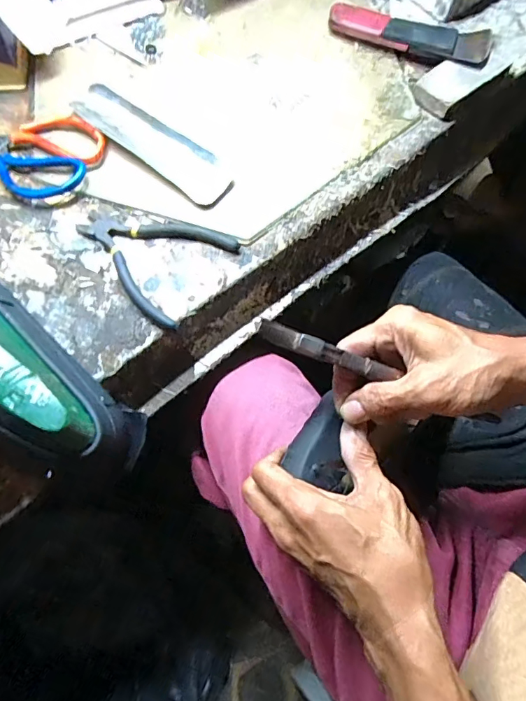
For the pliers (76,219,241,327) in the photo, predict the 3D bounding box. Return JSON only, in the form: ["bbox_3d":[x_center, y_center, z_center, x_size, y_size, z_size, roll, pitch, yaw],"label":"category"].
[{"bbox_3d":[-0.106,-0.092,0.427,0.133,0.011,0.103,32,72,12],"label":"pliers"}]

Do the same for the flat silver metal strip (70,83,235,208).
[{"bbox_3d":[-0.113,-0.212,0.467,0.187,0.014,0.048,38,73,14],"label":"flat silver metal strip"}]

